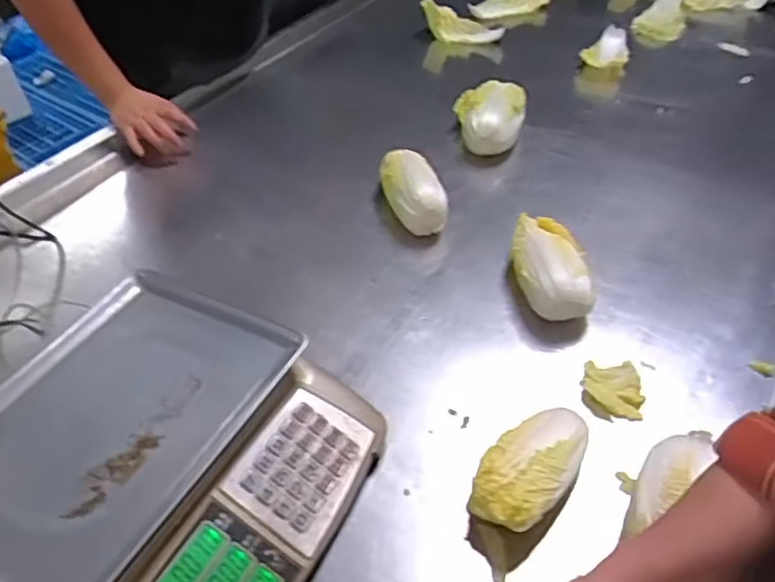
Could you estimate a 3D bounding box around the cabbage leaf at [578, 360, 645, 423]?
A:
[{"bbox_3d":[0.248,0.108,0.707,0.062,0.029,0.064,2,44,5],"label":"cabbage leaf"}]

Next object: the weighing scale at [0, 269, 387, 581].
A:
[{"bbox_3d":[-0.223,0.165,0.612,0.341,0.116,0.331,20,48,22],"label":"weighing scale"}]

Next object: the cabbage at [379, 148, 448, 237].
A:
[{"bbox_3d":[0.039,-0.141,0.947,0.076,0.073,0.152,-13,45,-9],"label":"cabbage"}]

